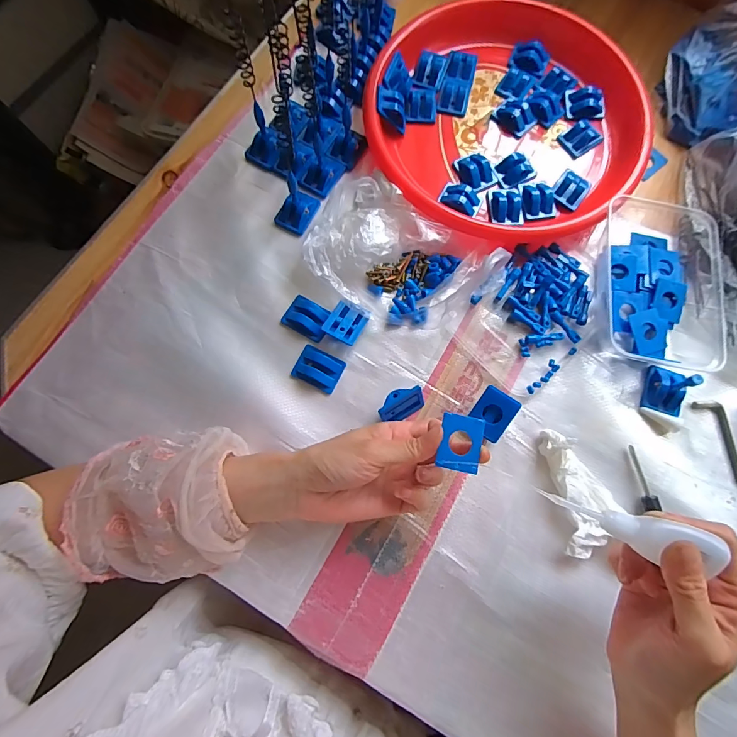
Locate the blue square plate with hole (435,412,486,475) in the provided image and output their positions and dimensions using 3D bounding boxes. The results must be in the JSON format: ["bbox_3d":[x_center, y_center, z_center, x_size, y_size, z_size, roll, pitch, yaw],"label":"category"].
[{"bbox_3d":[0.069,0.055,0.286,0.031,0.005,0.041,13,76,1],"label":"blue square plate with hole"}]

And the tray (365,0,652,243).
[{"bbox_3d":[0.146,-0.268,0.418,0.281,0.042,0.270,0,76,-2],"label":"tray"}]

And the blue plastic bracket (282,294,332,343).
[{"bbox_3d":[-0.060,-0.050,0.379,0.043,0.008,0.033,29,77,5],"label":"blue plastic bracket"}]

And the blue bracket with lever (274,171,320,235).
[{"bbox_3d":[-0.074,-0.168,0.386,0.031,0.040,0.043,26,77,4],"label":"blue bracket with lever"}]

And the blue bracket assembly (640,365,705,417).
[{"bbox_3d":[0.284,0.018,0.354,0.031,0.043,0.041,20,76,3],"label":"blue bracket assembly"}]

